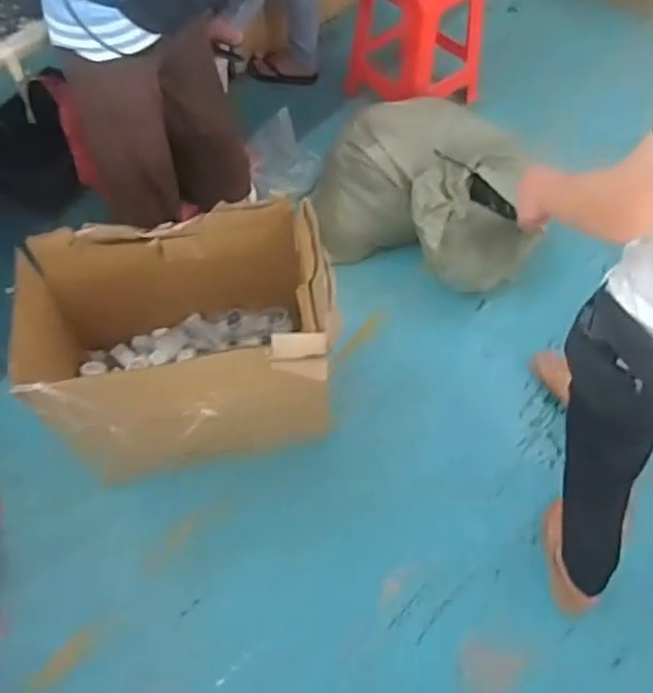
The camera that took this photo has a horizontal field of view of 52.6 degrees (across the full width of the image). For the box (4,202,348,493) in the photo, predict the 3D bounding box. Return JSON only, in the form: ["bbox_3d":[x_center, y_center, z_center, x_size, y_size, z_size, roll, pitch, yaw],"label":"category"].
[{"bbox_3d":[-0.317,0.009,1.493,0.648,0.405,0.458,-8,60,-5],"label":"box"}]

